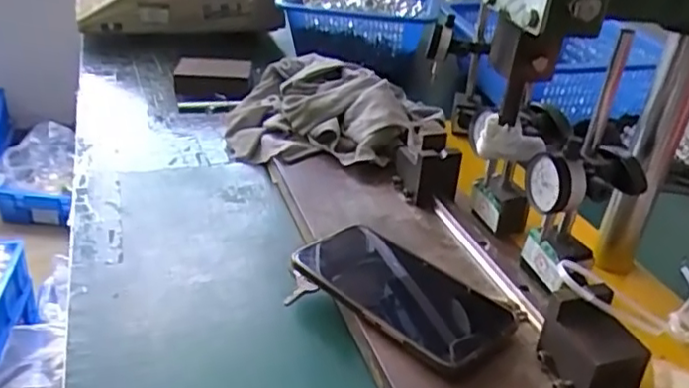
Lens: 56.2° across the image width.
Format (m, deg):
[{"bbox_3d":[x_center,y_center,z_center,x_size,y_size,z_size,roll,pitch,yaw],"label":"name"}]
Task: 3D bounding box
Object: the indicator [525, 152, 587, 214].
[{"bbox_3d":[0.138,-0.007,0.418,0.021,0.038,0.037,-9,32,-20],"label":"indicator"}]

